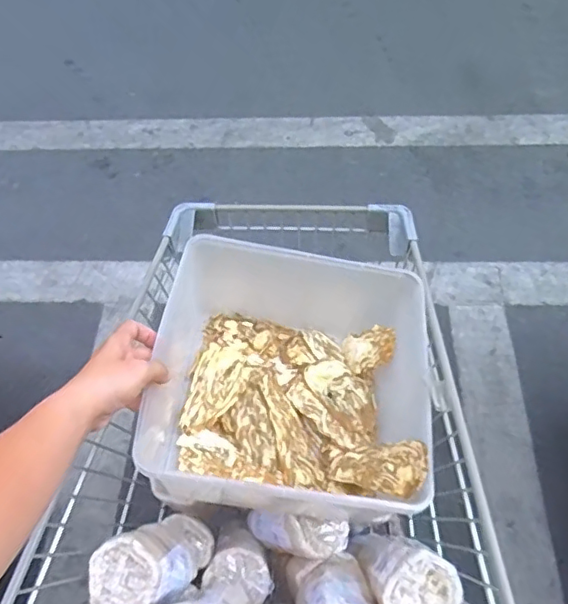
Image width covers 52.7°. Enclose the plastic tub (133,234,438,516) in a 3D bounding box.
[{"bbox_3d":[0.016,0.096,0.739,0.323,0.172,0.322,-1,61,2],"label":"plastic tub"}]

